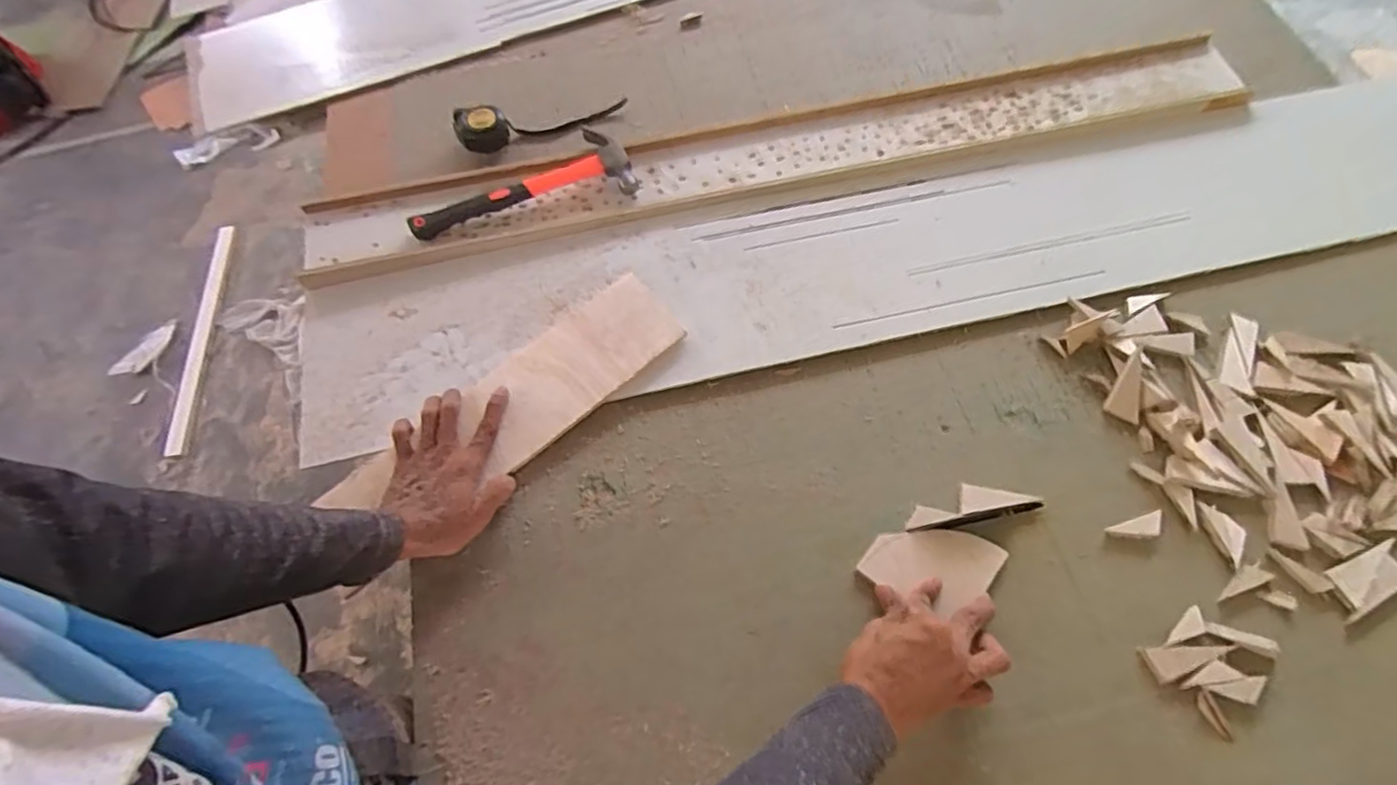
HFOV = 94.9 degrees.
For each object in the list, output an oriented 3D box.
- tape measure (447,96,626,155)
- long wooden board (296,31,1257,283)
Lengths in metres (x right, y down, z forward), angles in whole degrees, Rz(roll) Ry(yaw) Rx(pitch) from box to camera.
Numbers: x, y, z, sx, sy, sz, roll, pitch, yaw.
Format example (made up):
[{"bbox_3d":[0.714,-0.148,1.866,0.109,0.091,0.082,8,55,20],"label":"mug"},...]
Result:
[{"bbox_3d":[-0.205,-0.365,0.830,0.221,0.039,0.054,-18,66,-6],"label":"tape measure"},{"bbox_3d":[0.090,-0.291,0.787,1.129,0.028,0.117,-12,66,-3],"label":"long wooden board"}]

